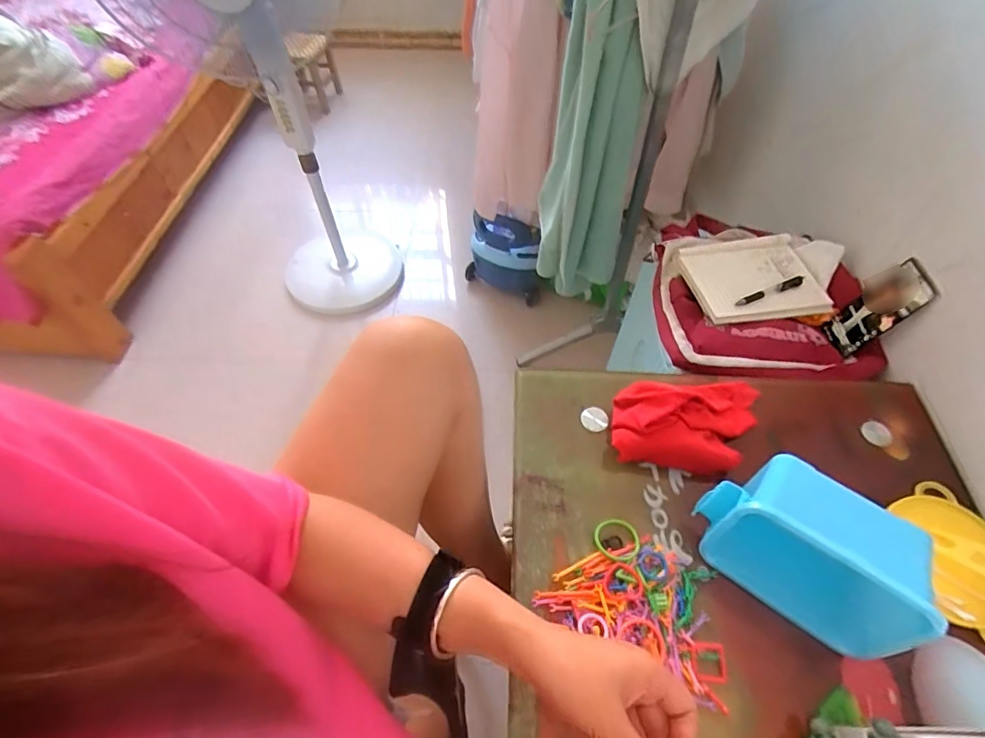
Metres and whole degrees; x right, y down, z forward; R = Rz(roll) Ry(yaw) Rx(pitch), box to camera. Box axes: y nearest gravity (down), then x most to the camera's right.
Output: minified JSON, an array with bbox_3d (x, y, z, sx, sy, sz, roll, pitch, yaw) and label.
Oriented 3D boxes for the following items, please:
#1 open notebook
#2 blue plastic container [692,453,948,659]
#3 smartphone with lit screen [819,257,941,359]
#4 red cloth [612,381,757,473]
[{"bbox_3d":[0.418,-0.146,0.786,0.196,0.026,0.168,-7,55,-4],"label":"open notebook"},{"bbox_3d":[0.310,0.173,0.484,0.193,0.127,0.107,33,62,21],"label":"blue plastic container"},{"bbox_3d":[0.556,-0.086,0.704,0.015,0.148,0.076,1,55,-21],"label":"smartphone with lit screen"},{"bbox_3d":[0.245,0.063,0.589,0.208,0.063,0.117,-6,55,-4],"label":"red cloth"}]

